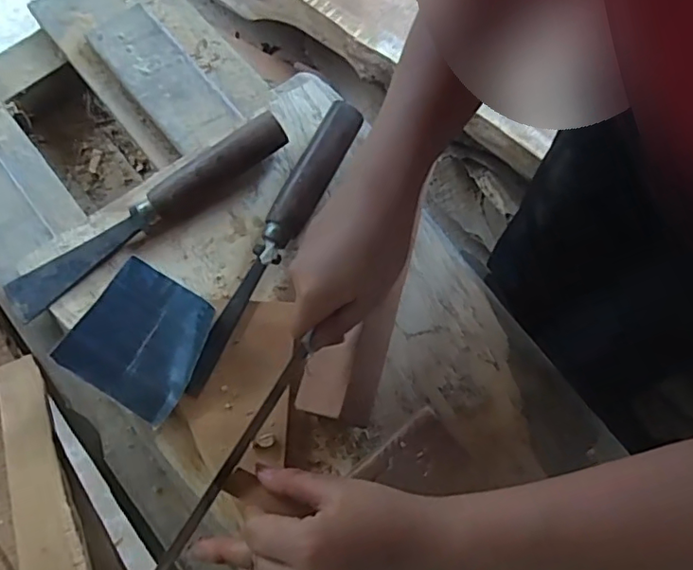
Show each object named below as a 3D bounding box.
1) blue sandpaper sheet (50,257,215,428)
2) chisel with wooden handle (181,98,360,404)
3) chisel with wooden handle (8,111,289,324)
[{"bbox_3d":[-0.152,0.040,0.425,0.093,0.020,0.095,29,75,11],"label":"blue sandpaper sheet"},{"bbox_3d":[-0.059,-0.037,0.447,0.026,0.032,0.255,27,74,10],"label":"chisel with wooden handle"},{"bbox_3d":[-0.163,-0.061,0.458,0.252,0.040,0.031,-34,74,-9],"label":"chisel with wooden handle"}]

